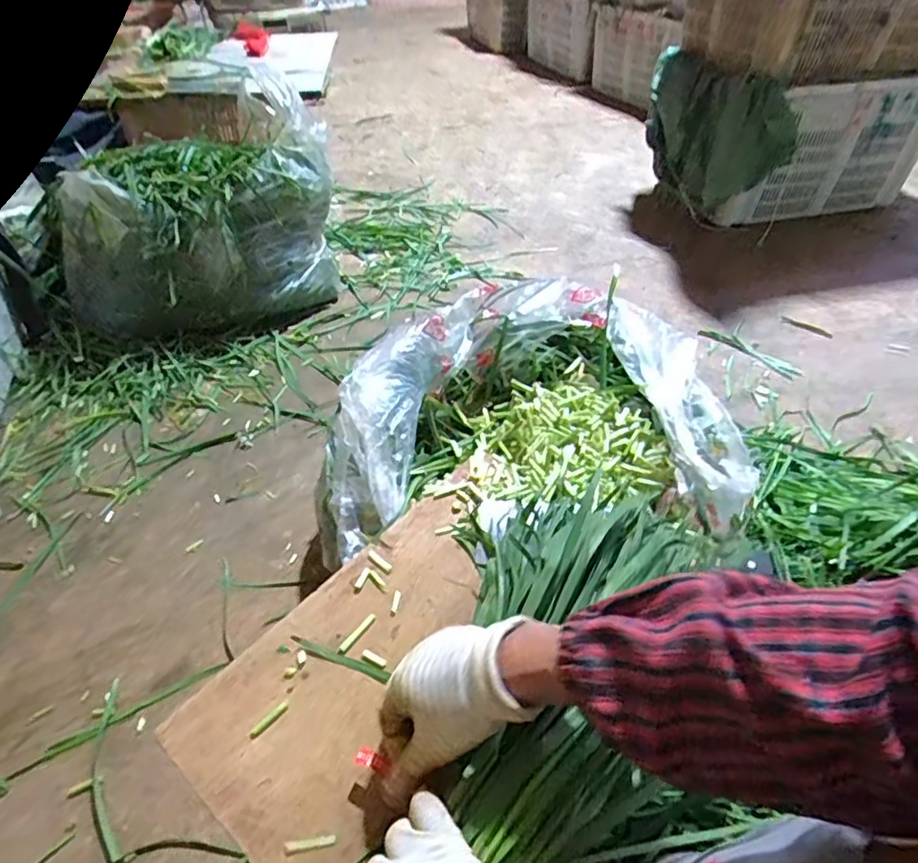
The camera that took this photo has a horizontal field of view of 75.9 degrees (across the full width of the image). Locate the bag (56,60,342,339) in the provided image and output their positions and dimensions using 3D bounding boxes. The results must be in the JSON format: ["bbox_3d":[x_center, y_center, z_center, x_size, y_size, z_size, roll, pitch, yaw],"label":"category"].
[{"bbox_3d":[-0.551,-0.485,1.257,0.591,0.390,0.323,-27,49,-25],"label":"bag"}]

